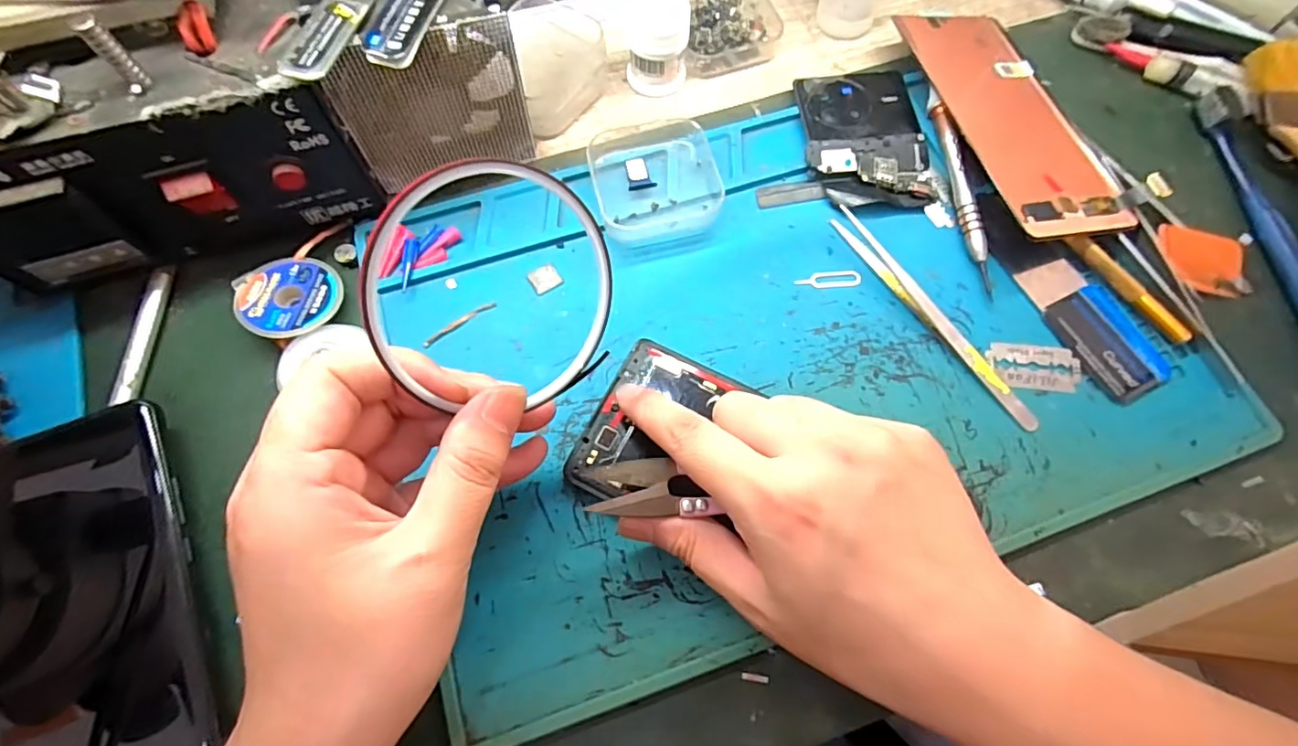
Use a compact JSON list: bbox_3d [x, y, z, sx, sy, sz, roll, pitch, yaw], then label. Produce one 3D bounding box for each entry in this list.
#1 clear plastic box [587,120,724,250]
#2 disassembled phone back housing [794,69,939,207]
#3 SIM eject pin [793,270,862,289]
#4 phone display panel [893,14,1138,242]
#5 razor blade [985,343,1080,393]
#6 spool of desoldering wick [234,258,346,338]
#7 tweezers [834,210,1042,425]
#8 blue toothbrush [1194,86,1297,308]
[{"bbox_3d":[0.004,-0.102,0.290,0.065,0.016,0.070,-13,71,-5],"label":"clear plastic box"},{"bbox_3d":[0.117,-0.130,0.304,0.065,0.008,0.088,-4,71,-2],"label":"disassembled phone back housing"},{"bbox_3d":[0.090,-0.047,0.277,0.033,0.004,0.011,-4,71,-2],"label":"SIM eject pin"},{"bbox_3d":[0.192,-0.138,0.298,0.068,0.004,0.155,-11,68,-13],"label":"phone display panel"},{"bbox_3d":[0.181,-0.003,0.261,0.040,0.004,0.022,6,71,2],"label":"razor blade"},{"bbox_3d":[-0.171,-0.036,0.265,0.044,0.015,0.043,0,71,0],"label":"spool of desoldering wick"},{"bbox_3d":[0.136,-0.030,0.269,0.012,0.006,0.135,-31,74,-10],"label":"tweezers"},{"bbox_3d":[0.320,-0.068,0.280,0.016,0.009,0.185,-4,71,-1],"label":"blue toothbrush"}]

